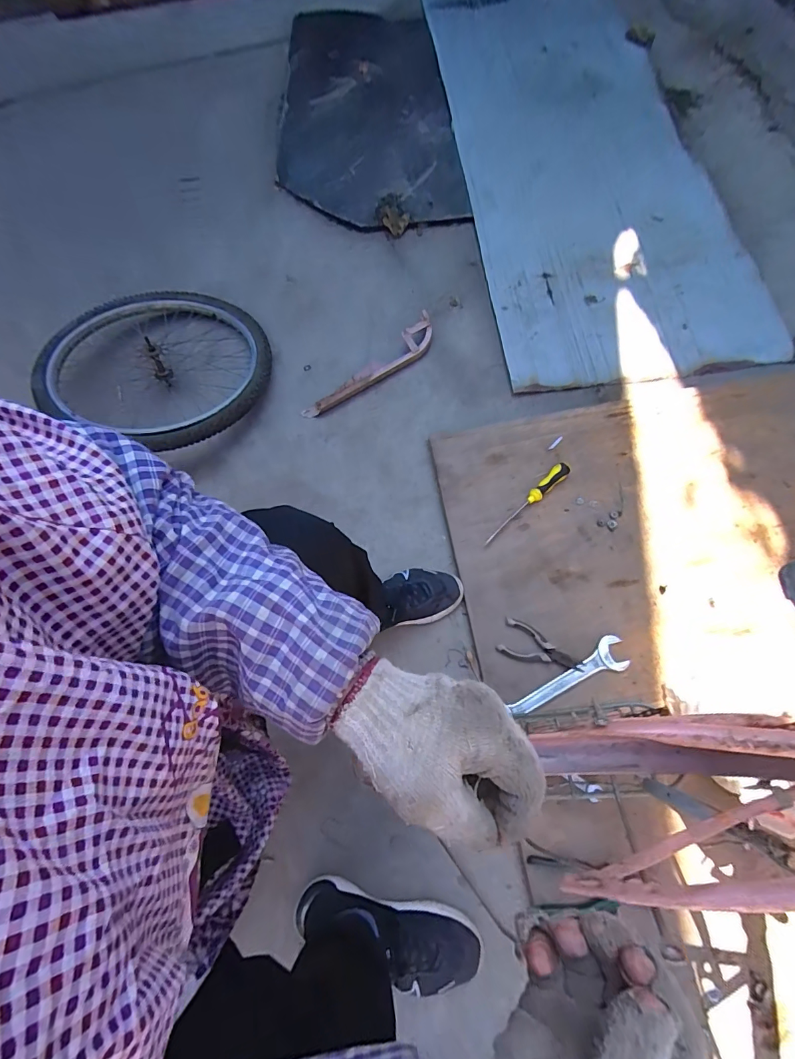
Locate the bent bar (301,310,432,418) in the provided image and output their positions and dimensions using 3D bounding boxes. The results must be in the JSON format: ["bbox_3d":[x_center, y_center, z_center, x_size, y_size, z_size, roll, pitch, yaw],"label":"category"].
[{"bbox_3d":[-0.059,-0.387,1.018,0.401,0.033,0.084,-39,72,-11],"label":"bent bar"}]

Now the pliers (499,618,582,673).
[{"bbox_3d":[0.265,0.223,0.773,0.148,0.022,0.068,23,72,11],"label":"pliers"}]

